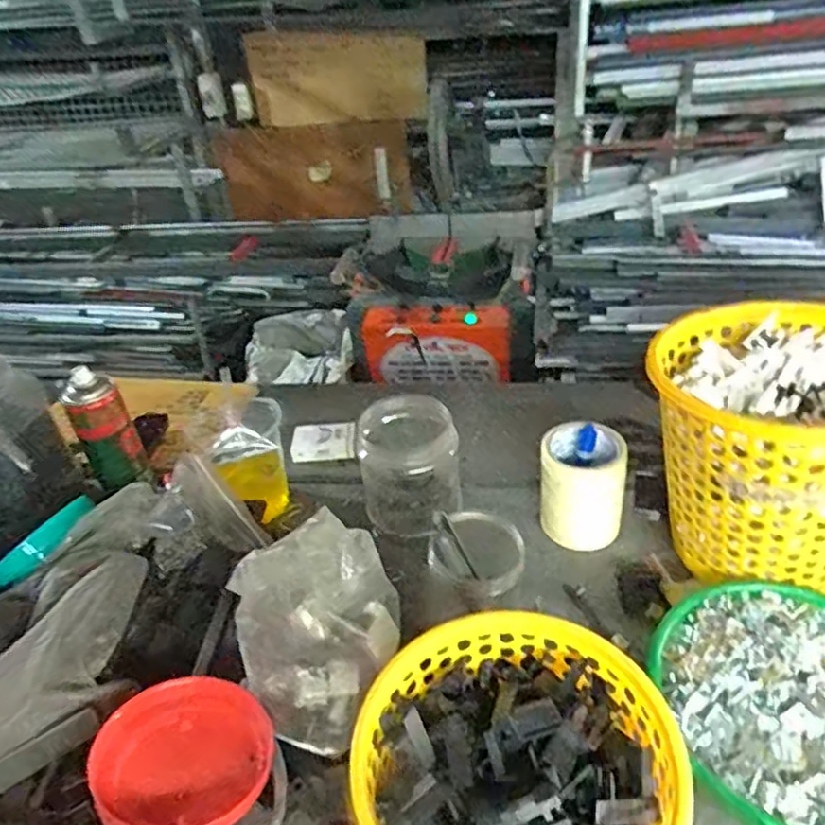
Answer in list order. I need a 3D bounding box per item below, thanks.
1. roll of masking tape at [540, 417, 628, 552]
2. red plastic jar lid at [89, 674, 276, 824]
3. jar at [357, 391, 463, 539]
[{"bbox_3d":[0.199,0.085,0.792,0.091,0.118,0.092,5,37,16],"label":"roll of masking tape"},{"bbox_3d":[-0.186,0.290,0.562,0.134,0.040,0.134,-24,51,-34],"label":"red plastic jar lid"},{"bbox_3d":[-0.007,0.062,0.825,0.116,0.131,0.130,-8,35,-2],"label":"jar"}]

